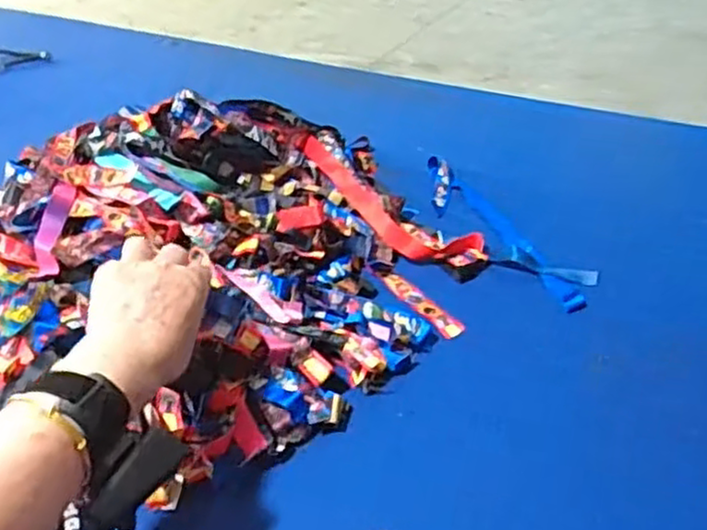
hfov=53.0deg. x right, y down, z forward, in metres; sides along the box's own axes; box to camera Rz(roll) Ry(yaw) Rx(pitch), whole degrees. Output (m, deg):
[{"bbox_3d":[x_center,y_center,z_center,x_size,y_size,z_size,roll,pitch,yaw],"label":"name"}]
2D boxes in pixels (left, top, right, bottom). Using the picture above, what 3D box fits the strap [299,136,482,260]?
[{"bbox_3d":[0.026,-0.073,0.785,0.066,0.023,0.252,-33,59,-30],"label":"strap"}]

